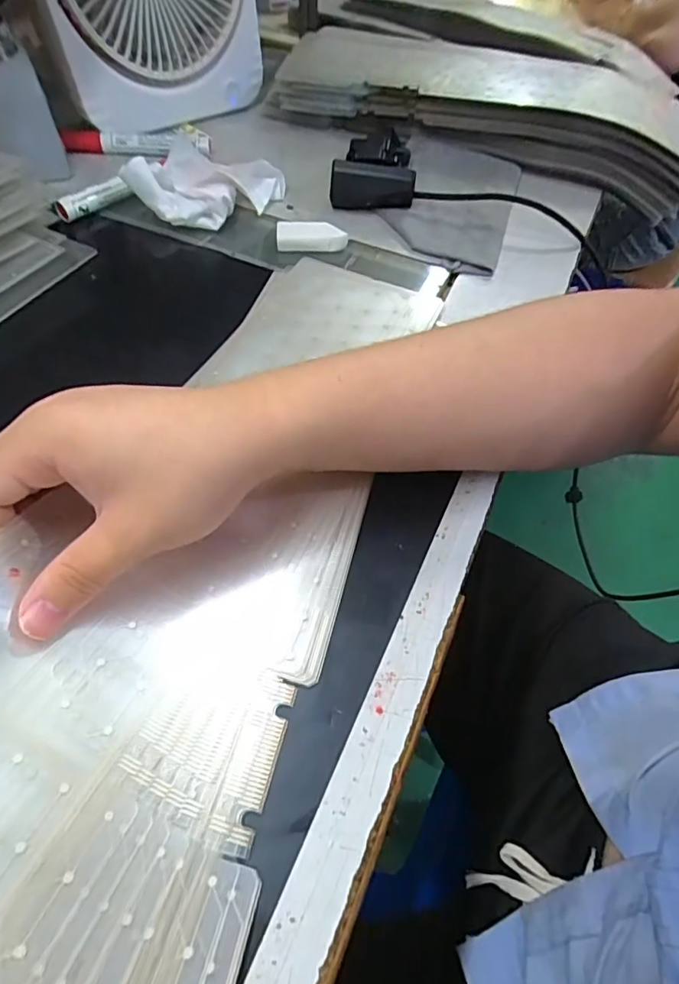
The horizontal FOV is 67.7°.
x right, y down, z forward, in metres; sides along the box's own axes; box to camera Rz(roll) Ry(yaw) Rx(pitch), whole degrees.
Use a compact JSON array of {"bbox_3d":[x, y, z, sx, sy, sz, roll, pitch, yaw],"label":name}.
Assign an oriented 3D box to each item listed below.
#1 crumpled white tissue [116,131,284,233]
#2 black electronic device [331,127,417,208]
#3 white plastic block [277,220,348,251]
[{"bbox_3d":[-0.101,-0.241,0.394,0.124,0.045,0.052,-12,57,-11],"label":"crumpled white tissue"},{"bbox_3d":[0.028,-0.255,0.404,0.065,0.051,0.023,10,56,4],"label":"black electronic device"},{"bbox_3d":[-0.021,-0.199,0.391,0.053,0.011,0.027,-4,56,-6],"label":"white plastic block"}]

